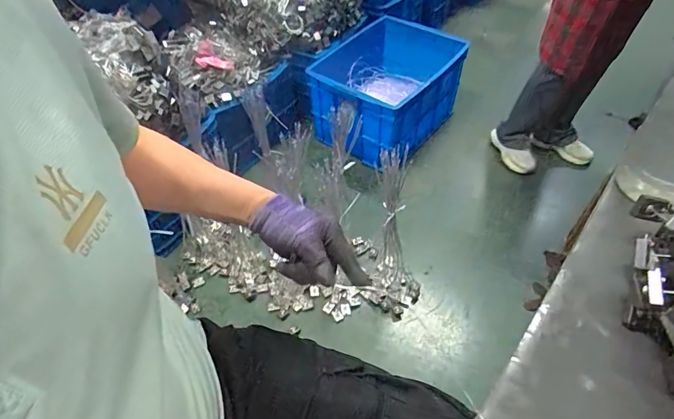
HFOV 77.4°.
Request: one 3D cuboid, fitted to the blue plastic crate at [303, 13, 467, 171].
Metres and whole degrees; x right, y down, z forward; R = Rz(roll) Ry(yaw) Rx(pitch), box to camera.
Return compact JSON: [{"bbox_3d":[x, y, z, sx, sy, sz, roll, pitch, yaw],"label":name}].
[{"bbox_3d":[0.206,-0.490,1.685,0.463,0.291,0.562,30,57,24],"label":"blue plastic crate"}]

